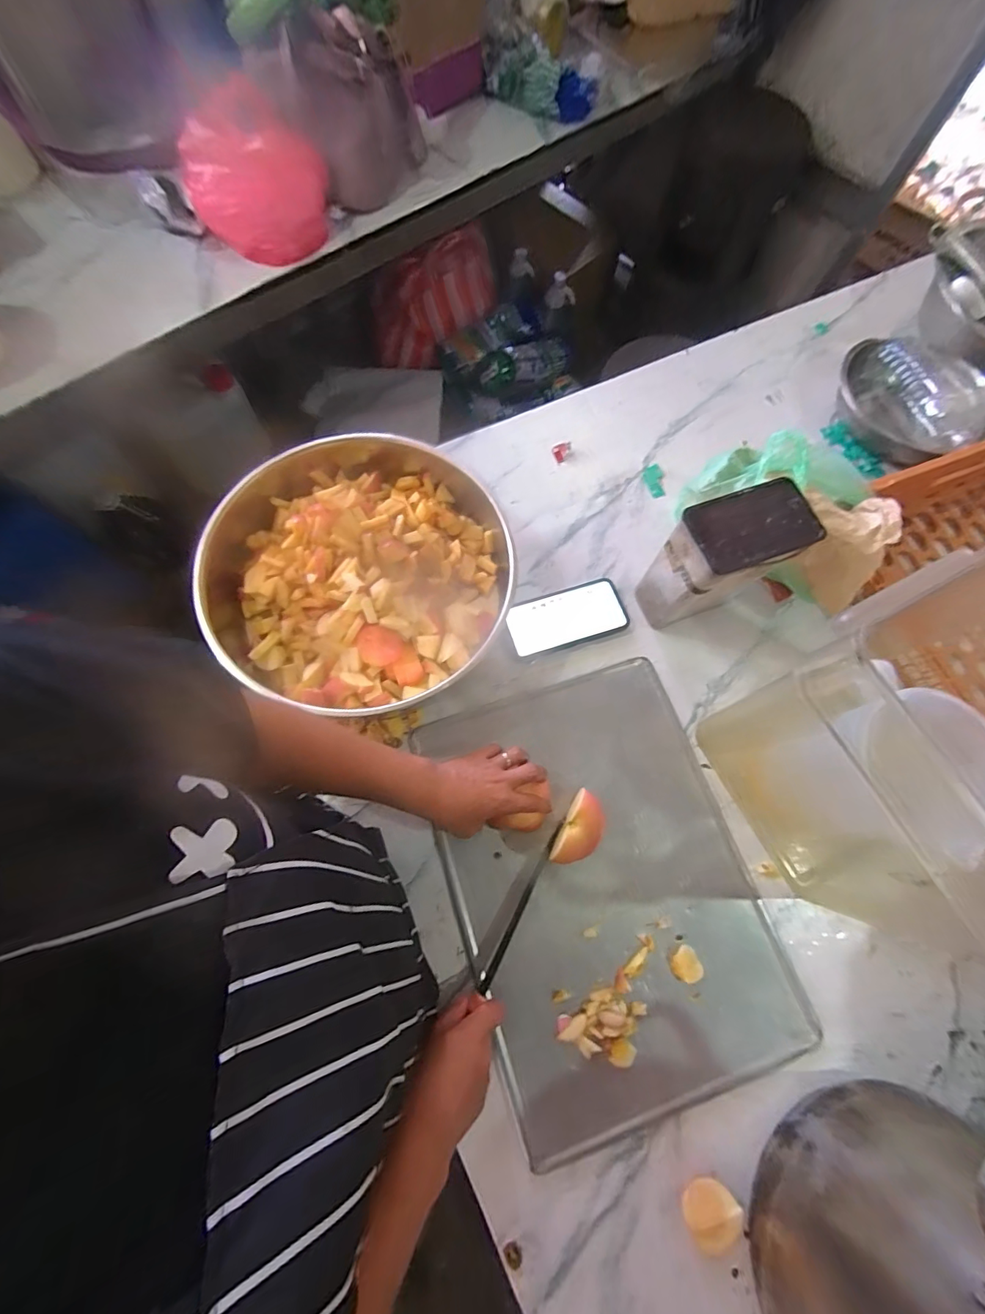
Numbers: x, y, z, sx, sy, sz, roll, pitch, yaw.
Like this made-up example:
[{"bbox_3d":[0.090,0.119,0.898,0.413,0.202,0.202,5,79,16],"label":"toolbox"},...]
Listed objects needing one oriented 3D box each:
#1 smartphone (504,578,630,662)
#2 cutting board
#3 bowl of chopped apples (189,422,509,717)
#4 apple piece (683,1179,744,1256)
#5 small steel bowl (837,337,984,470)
[{"bbox_3d":[0.099,-0.053,0.645,0.166,0.012,0.080,-17,72,-8],"label":"smartphone"},{"bbox_3d":[0.124,0.248,0.545,0.326,0.020,0.448,-17,73,-7],"label":"cutting board"},{"bbox_3d":[-0.171,-0.110,0.605,0.343,0.100,0.344,1,70,-2],"label":"bowl of chopped apples"},{"bbox_3d":[0.204,0.522,0.444,0.049,0.019,0.054,-38,76,-14],"label":"apple piece"},{"bbox_3d":[0.644,-0.387,0.723,0.191,0.075,0.174,1,70,-2],"label":"small steel bowl"}]

